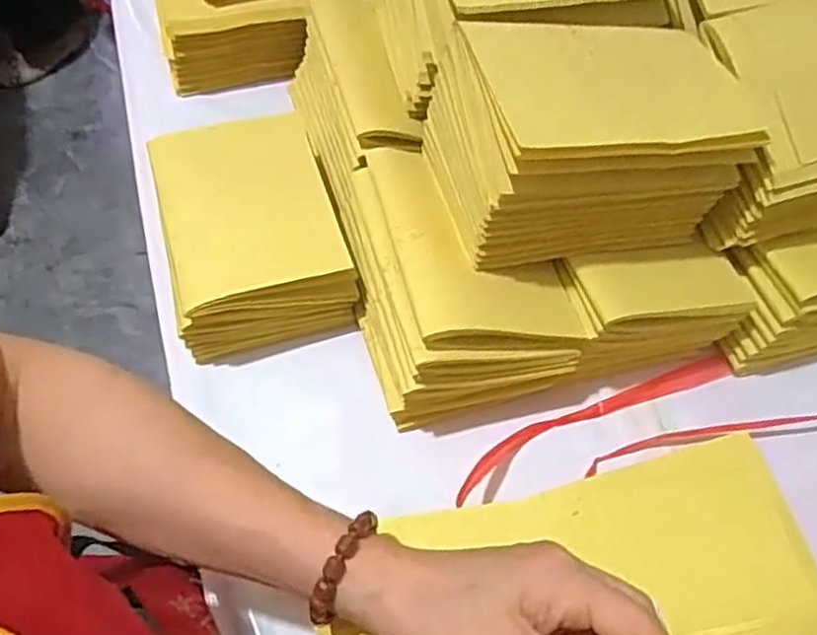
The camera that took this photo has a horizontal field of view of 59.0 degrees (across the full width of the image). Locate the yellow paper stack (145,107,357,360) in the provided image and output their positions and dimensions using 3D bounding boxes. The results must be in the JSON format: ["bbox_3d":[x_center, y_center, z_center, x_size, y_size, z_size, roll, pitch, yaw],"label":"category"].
[{"bbox_3d":[-0.114,-0.063,0.523,0.120,0.081,0.159,-14,63,-10],"label":"yellow paper stack"}]

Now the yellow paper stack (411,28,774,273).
[{"bbox_3d":[0.105,-0.115,0.454,0.164,0.112,0.124,-10,63,-9],"label":"yellow paper stack"}]

